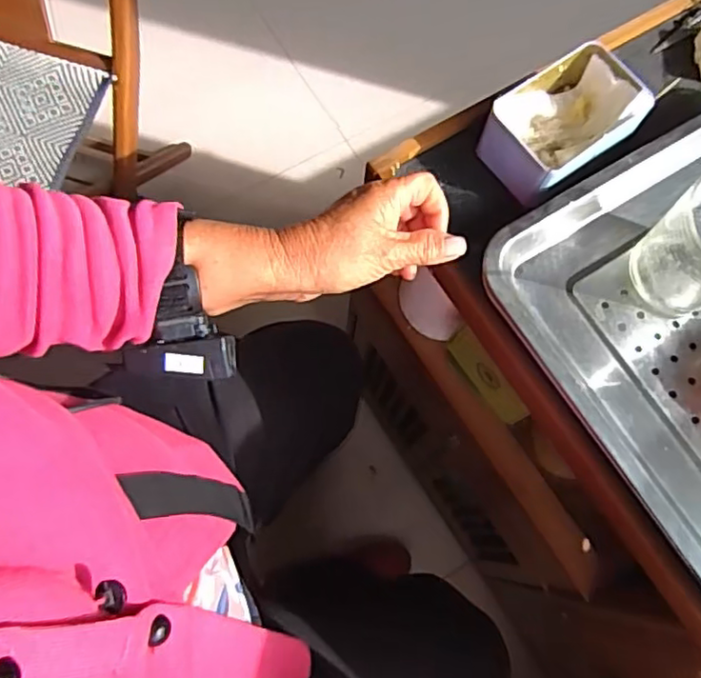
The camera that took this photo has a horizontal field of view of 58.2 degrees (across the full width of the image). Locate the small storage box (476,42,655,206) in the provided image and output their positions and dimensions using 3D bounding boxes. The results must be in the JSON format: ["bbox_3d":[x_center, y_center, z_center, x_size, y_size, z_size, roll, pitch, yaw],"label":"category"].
[{"bbox_3d":[0.170,-0.172,0.508,0.126,0.051,0.084,-36,77,-12],"label":"small storage box"}]

